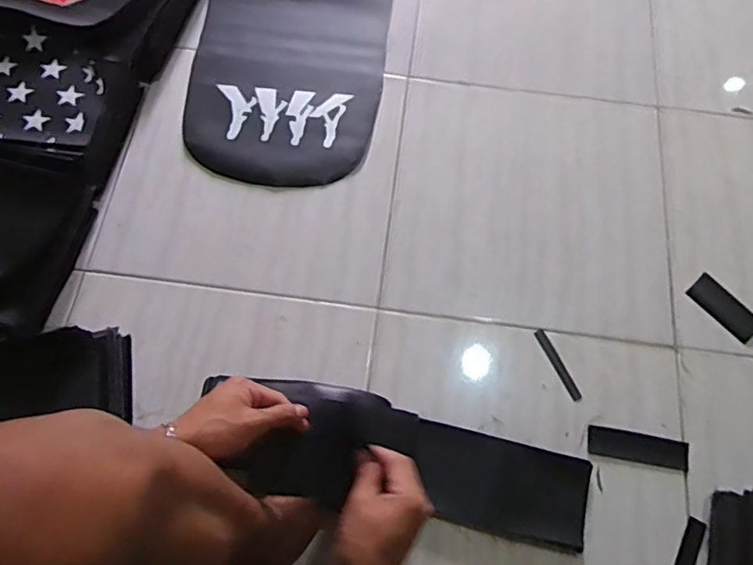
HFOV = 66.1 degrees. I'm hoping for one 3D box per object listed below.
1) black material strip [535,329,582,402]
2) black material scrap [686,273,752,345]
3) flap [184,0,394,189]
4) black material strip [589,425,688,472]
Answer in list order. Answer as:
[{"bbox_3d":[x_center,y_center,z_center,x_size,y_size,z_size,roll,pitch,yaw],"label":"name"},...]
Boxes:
[{"bbox_3d":[0.239,0.108,0.757,0.014,0.004,0.101,-23,71,-12],"label":"black material strip"},{"bbox_3d":[0.480,0.035,0.797,0.049,0.005,0.099,-41,75,-17],"label":"black material scrap"},{"bbox_3d":[-0.139,-0.341,0.925,0.294,0.017,0.410,6,68,0],"label":"flap"},{"bbox_3d":[0.327,0.207,0.721,0.121,0.005,0.036,11,68,2],"label":"black material strip"}]

